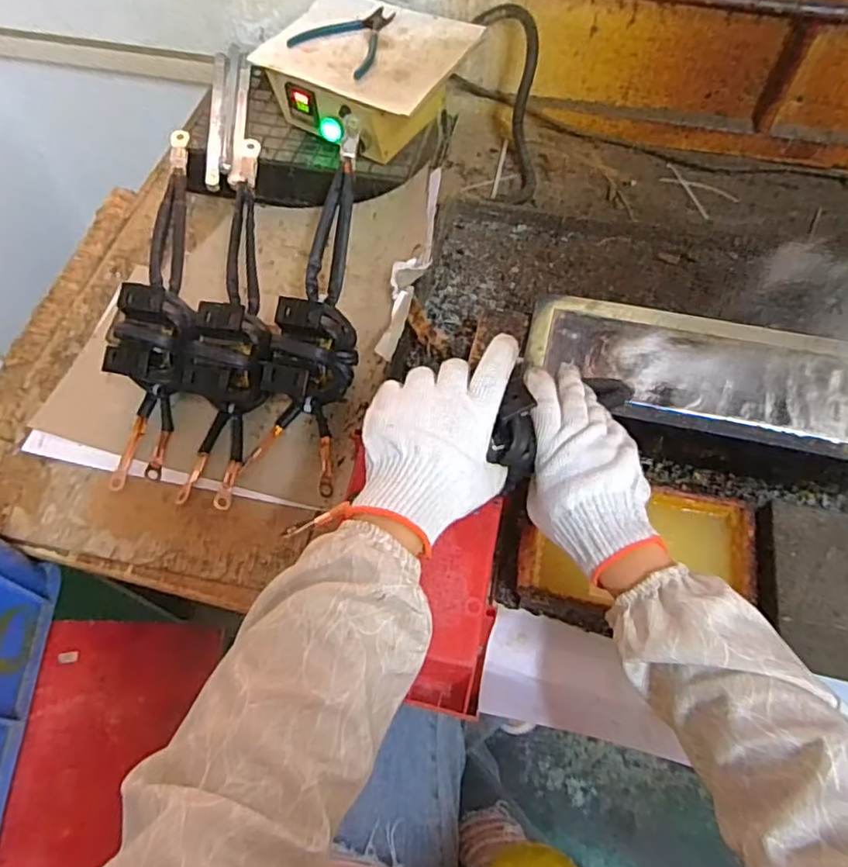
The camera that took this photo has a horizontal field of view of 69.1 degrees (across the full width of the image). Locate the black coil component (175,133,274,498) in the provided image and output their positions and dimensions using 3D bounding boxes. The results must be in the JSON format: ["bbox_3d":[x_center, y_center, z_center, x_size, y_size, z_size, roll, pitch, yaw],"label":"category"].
[{"bbox_3d":[-0.213,-0.136,0.710,0.093,0.088,0.429,3,80,4],"label":"black coil component"}]

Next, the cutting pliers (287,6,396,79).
[{"bbox_3d":[-0.095,-0.537,0.831,0.127,0.013,0.137,33,67,19],"label":"cutting pliers"}]

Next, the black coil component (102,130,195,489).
[{"bbox_3d":[-0.303,-0.159,0.719,0.082,0.089,0.440,3,82,4],"label":"black coil component"}]

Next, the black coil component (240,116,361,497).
[{"bbox_3d":[-0.121,-0.158,0.703,0.097,0.100,0.418,9,87,7],"label":"black coil component"}]

